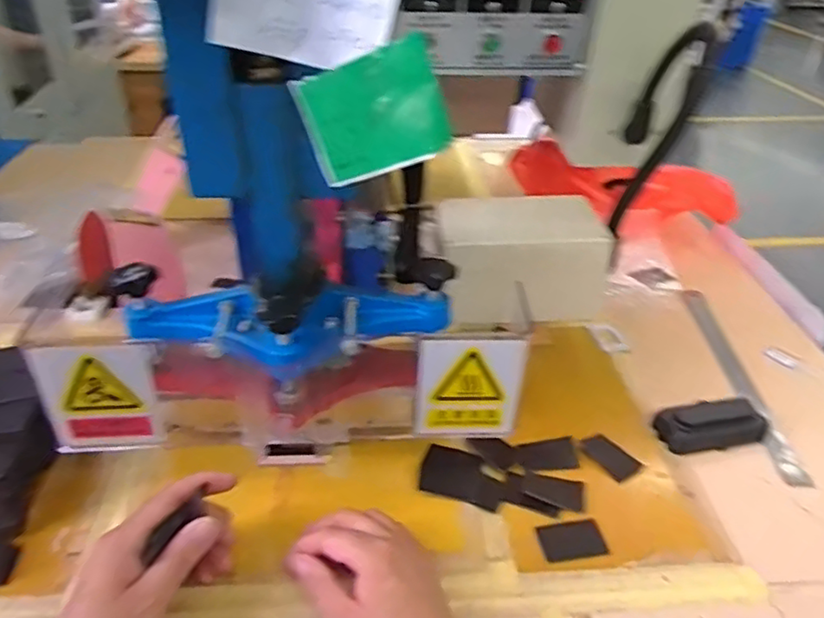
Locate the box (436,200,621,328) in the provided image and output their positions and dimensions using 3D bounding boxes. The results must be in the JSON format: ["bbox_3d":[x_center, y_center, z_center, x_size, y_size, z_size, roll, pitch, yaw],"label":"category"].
[{"bbox_3d":[0.107,-0.049,0.639,0.164,0.091,0.111,-1,35,-4],"label":"box"}]

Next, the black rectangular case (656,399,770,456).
[{"bbox_3d":[0.300,0.111,0.632,0.109,0.029,0.047,-9,36,-16],"label":"black rectangular case"}]

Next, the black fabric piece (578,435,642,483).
[{"bbox_3d":[0.188,0.140,0.605,0.035,0.005,0.051,-21,41,-30],"label":"black fabric piece"}]

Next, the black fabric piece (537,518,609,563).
[{"bbox_3d":[0.133,0.192,0.530,0.052,0.004,0.034,-5,35,-11],"label":"black fabric piece"}]

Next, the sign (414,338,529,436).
[{"bbox_3d":[0.047,0.065,0.517,0.085,0.099,0.005,-3,35,-8],"label":"sign"}]

